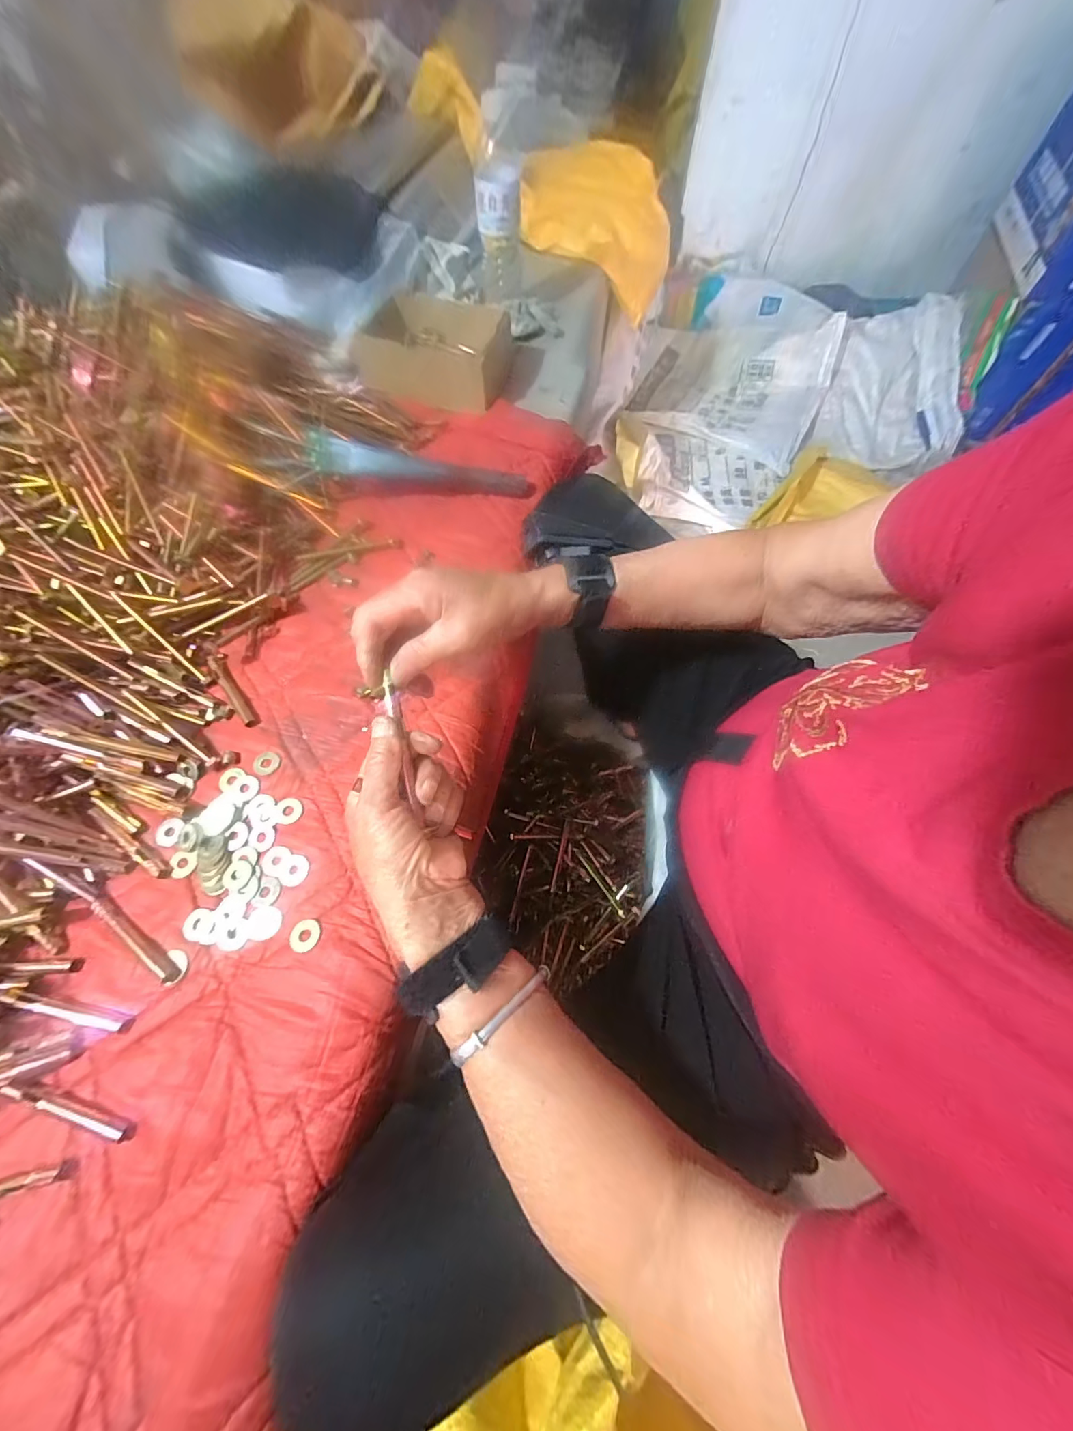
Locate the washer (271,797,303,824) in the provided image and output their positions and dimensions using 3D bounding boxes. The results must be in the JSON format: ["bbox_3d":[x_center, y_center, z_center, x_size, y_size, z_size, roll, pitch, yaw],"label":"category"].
[{"bbox_3d":[-0.207,0.078,0.384,0.026,0.004,0.022,26,66,12],"label":"washer"}]

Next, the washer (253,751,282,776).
[{"bbox_3d":[-0.236,0.041,0.405,0.023,0.004,0.021,0,63,0],"label":"washer"}]

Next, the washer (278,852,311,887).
[{"bbox_3d":[-0.190,0.120,0.362,0.024,0.004,0.023,0,63,0],"label":"washer"}]

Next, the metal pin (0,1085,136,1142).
[{"bbox_3d":[-0.294,0.249,0.292,0.087,0.007,0.010,14,64,7],"label":"metal pin"}]

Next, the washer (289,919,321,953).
[{"bbox_3d":[-0.170,0.161,0.341,0.022,0.004,0.022,0,63,0],"label":"washer"}]

